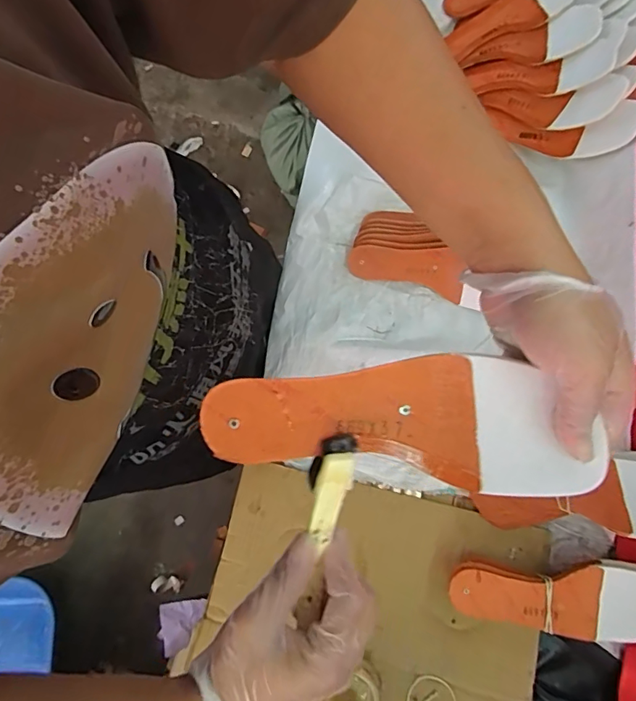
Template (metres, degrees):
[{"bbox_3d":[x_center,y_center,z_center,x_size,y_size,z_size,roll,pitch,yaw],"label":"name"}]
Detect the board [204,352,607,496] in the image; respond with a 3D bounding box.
[{"bbox_3d":[0.045,0.042,0.288,0.228,0.026,0.075,4,79,5],"label":"board"}]

